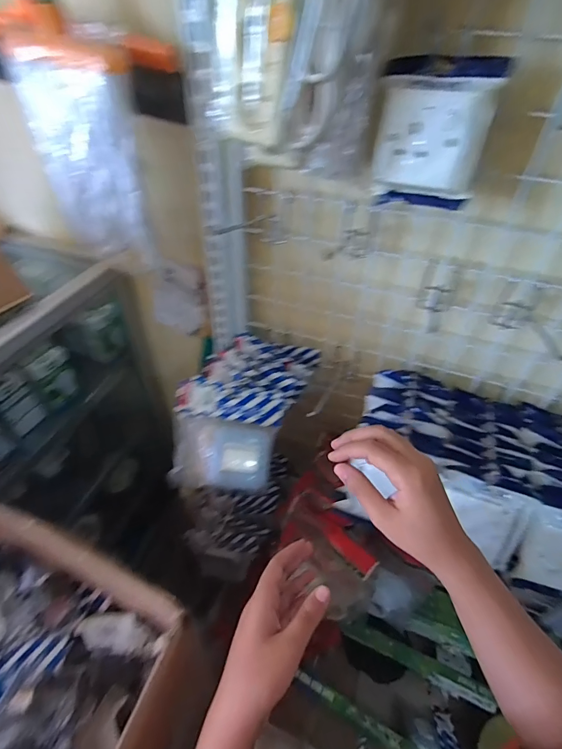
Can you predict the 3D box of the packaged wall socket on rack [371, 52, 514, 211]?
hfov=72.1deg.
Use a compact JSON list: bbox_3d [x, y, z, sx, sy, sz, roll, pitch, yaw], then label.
[{"bbox_3d":[0.154,-0.244,0.398,0.105,0.125,0.046,7,45,5],"label":"packaged wall socket on rack"}]

